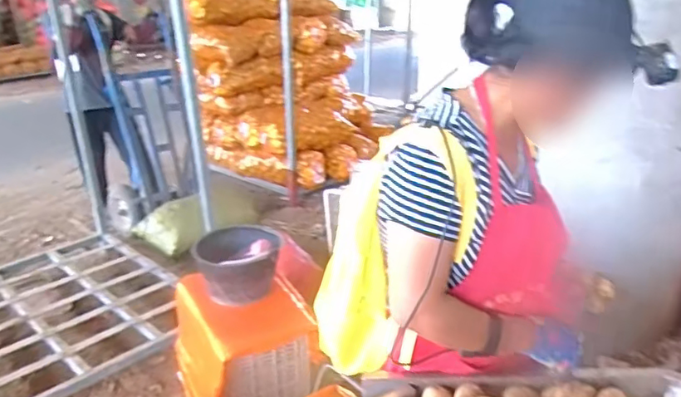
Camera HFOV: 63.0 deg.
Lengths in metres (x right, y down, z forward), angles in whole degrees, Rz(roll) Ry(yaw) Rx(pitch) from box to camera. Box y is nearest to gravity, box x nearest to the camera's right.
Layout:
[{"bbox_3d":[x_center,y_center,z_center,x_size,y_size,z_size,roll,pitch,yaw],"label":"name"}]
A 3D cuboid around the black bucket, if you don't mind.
[{"bbox_3d":[-0.348,0.221,1.946,0.287,0.197,0.287,-2,21,1],"label":"black bucket"}]

